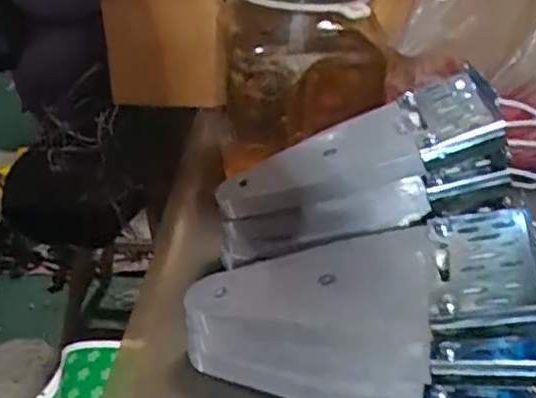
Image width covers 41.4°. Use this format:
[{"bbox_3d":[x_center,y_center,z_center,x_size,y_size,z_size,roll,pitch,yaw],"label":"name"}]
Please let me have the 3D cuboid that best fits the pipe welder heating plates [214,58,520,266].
[{"bbox_3d":[0.049,-0.011,0.398,0.166,0.049,0.078,-21,29,6],"label":"pipe welder heating plates"}]

